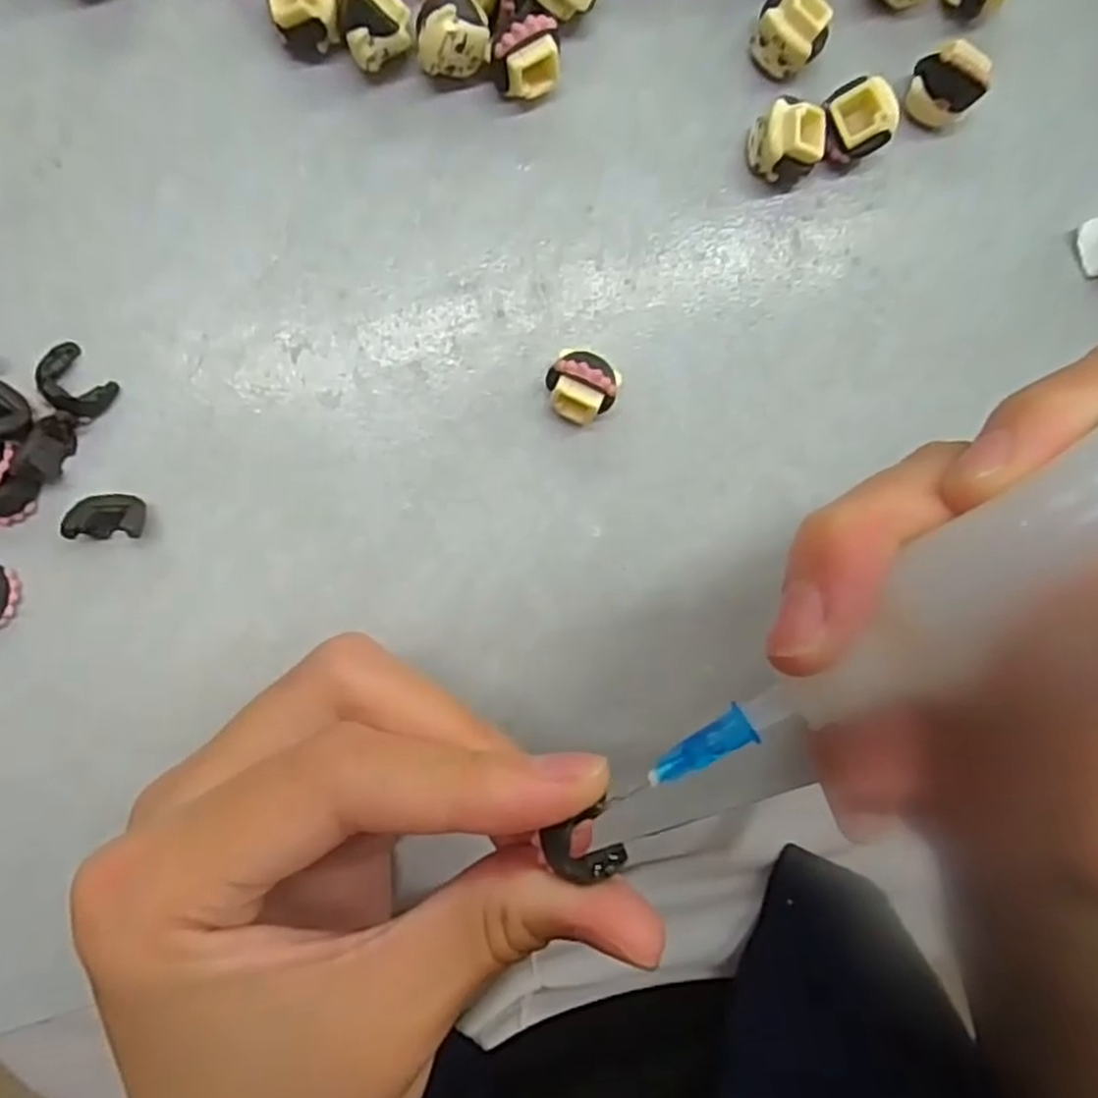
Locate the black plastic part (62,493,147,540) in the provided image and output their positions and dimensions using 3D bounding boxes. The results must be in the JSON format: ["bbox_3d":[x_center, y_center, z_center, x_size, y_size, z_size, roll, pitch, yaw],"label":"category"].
[{"bbox_3d":[-0.097,-0.007,0.174,0.014,0.009,0.010,-1,94,-7],"label":"black plastic part"}]

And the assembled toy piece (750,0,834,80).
[{"bbox_3d":[0.056,-0.119,0.182,0.014,0.014,0.015,-45,96,-2],"label":"assembled toy piece"}]

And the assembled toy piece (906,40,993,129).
[{"bbox_3d":[0.093,-0.108,0.186,0.016,0.017,0.011,44,89,-6],"label":"assembled toy piece"}]

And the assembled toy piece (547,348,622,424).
[{"bbox_3d":[0.007,-0.036,0.181,0.015,0.018,0.014,18,91,-8],"label":"assembled toy piece"}]

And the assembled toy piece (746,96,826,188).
[{"bbox_3d":[0.056,-0.094,0.184,0.015,0.015,0.014,2,93,-6],"label":"assembled toy piece"}]

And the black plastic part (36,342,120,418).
[{"bbox_3d":[-0.105,-0.036,0.173,0.012,0.006,0.015,-44,96,-2],"label":"black plastic part"}]

